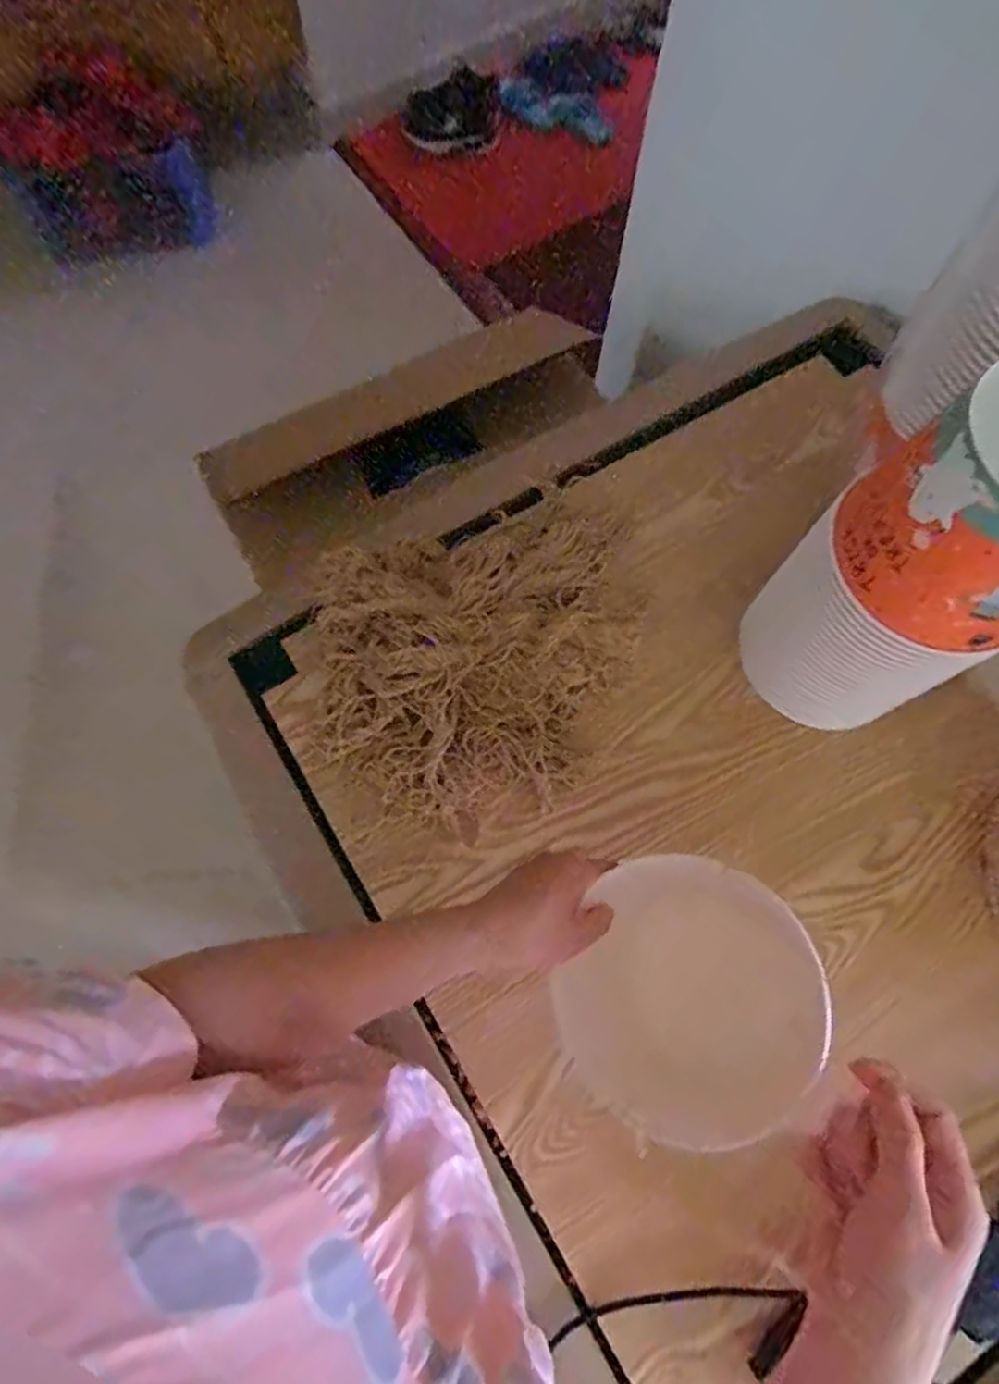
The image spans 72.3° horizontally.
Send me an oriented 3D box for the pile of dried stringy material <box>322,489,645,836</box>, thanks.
[{"bbox_3d":[-0.010,-0.033,0.633,0.333,0.062,0.281,-18,75,-5],"label":"pile of dried stringy material"}]

